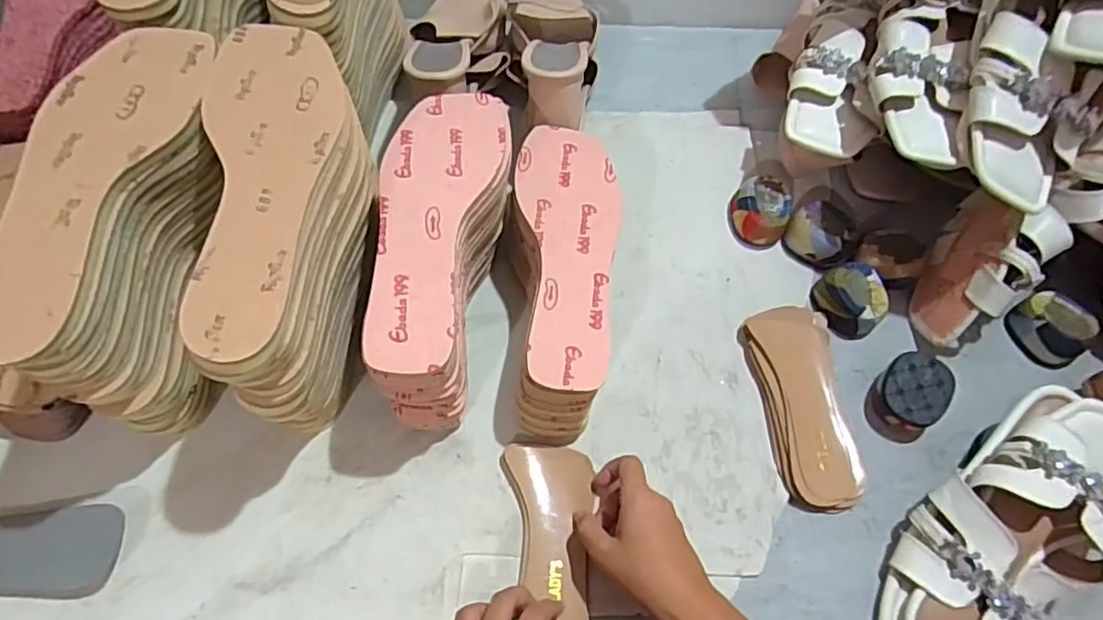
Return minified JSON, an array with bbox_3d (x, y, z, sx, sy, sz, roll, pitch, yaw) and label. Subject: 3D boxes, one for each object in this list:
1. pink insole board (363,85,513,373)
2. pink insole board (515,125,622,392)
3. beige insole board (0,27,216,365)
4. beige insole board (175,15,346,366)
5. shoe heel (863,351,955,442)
[{"bbox_3d":[-0.085,-0.068,0.452,0.080,0.011,0.231,7,63,3],"label":"pink insole board"},{"bbox_3d":[0.017,-0.052,0.505,0.080,0.005,0.234,-4,63,-2],"label":"pink insole board"},{"bbox_3d":[-0.275,-0.082,0.377,0.077,0.017,0.230,11,63,5],"label":"beige insole board"},{"bbox_3d":[-0.167,-0.084,0.382,0.080,0.008,0.236,-6,64,-9],"label":"beige insole board"},{"bbox_3d":[0.299,0.070,0.533,0.052,0.037,0.064,39,69,18],"label":"shoe heel"}]

